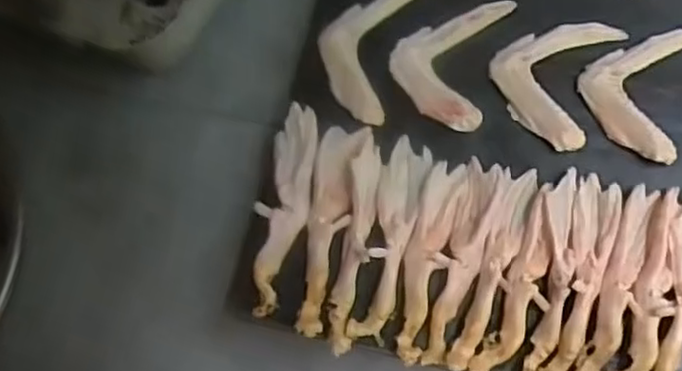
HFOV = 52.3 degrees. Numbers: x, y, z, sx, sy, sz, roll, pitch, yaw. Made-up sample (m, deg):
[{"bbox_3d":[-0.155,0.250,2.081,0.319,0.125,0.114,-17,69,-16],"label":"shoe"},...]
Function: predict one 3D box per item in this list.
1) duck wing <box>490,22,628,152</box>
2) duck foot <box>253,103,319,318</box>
[{"bbox_3d":[0.184,-0.099,0.616,0.096,0.014,0.124,21,74,10],"label":"duck wing"},{"bbox_3d":[-0.048,0.016,0.585,0.041,0.020,0.184,5,72,5],"label":"duck foot"}]

